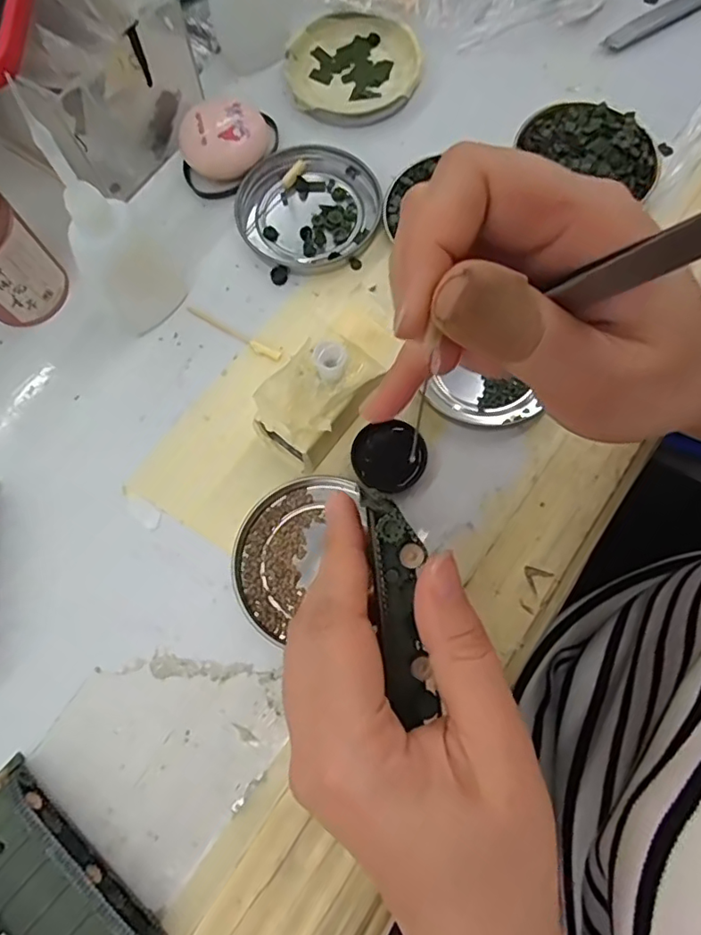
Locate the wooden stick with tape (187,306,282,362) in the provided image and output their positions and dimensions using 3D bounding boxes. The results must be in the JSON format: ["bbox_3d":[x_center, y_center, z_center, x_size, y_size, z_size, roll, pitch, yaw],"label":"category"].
[{"bbox_3d":[-0.063,-0.071,0.301,0.059,0.004,0.006,29,77,8],"label":"wooden stick with tape"}]

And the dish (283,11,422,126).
[{"bbox_3d":[0.001,-0.240,0.342,0.078,0.009,0.075,0,75,1],"label":"dish"}]

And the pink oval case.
[{"bbox_3d":[-0.072,-0.183,0.322,0.048,0.023,0.037,2,75,2],"label":"pink oval case"}]

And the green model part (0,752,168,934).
[{"bbox_3d":[-0.124,0.169,0.227,0.096,0.020,0.044,42,79,11],"label":"green model part"}]

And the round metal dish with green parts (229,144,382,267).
[{"bbox_3d":[-0.023,-0.146,0.318,0.074,0.009,0.075,24,76,7],"label":"round metal dish with green parts"}]

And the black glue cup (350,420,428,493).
[{"bbox_3d":[0.019,-0.005,0.273,0.035,0.010,0.032,0,75,1],"label":"black glue cup"}]

